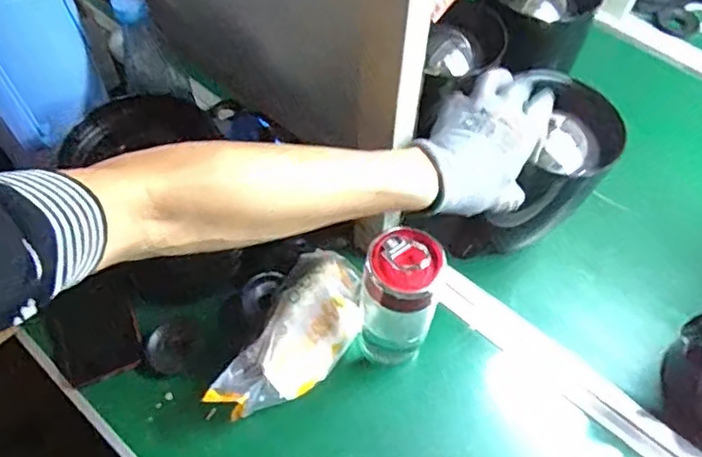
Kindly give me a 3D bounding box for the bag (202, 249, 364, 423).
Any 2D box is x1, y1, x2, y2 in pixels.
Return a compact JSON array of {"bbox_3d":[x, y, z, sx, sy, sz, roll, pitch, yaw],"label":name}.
[{"bbox_3d":[-0.055,0.110,0.603,0.098,0.061,0.187,24,59,14],"label":"bag"}]

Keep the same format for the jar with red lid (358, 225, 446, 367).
[{"bbox_3d":[0.044,0.070,0.566,0.063,0.171,0.060,1,56,-1],"label":"jar with red lid"}]

